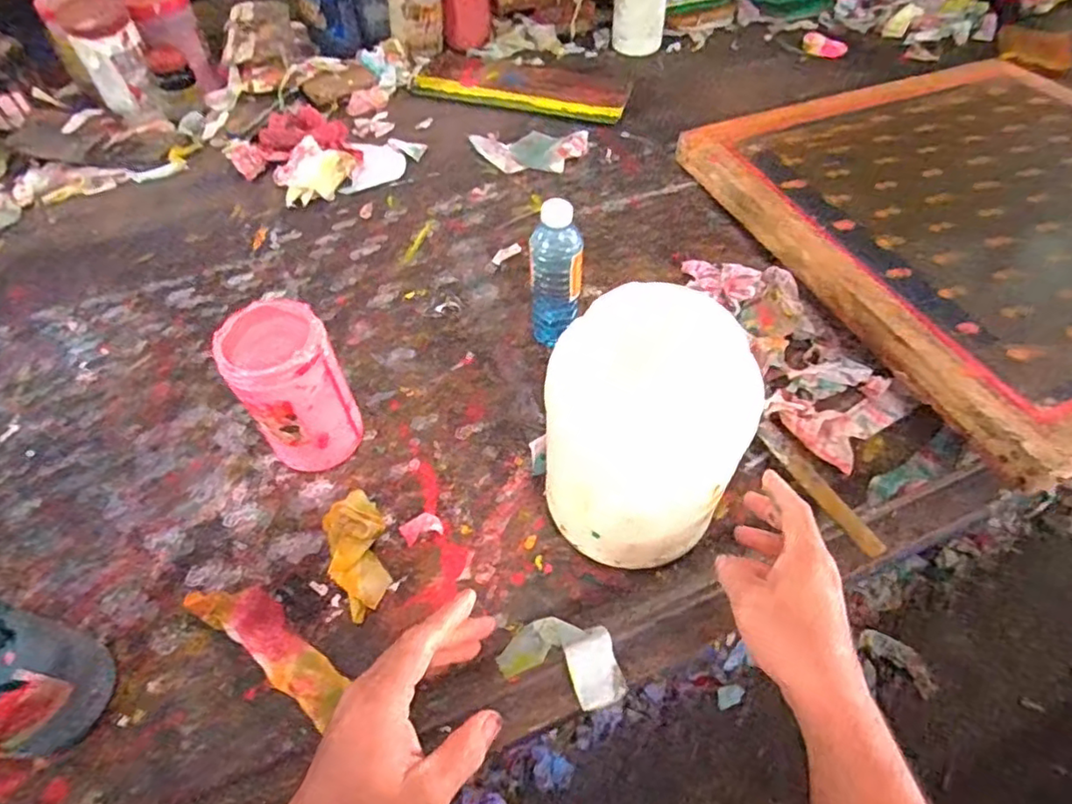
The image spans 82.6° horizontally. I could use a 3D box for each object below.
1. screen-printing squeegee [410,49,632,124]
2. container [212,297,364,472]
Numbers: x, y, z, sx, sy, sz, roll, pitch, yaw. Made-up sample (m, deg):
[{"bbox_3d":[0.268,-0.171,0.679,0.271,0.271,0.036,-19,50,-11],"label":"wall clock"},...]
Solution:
[{"bbox_3d":[-0.021,-0.564,1.086,0.363,0.021,0.151,14,57,9],"label":"screen-printing squeegee"},{"bbox_3d":[-0.233,-0.013,0.603,0.089,0.158,0.093,0,56,0],"label":"container"}]

